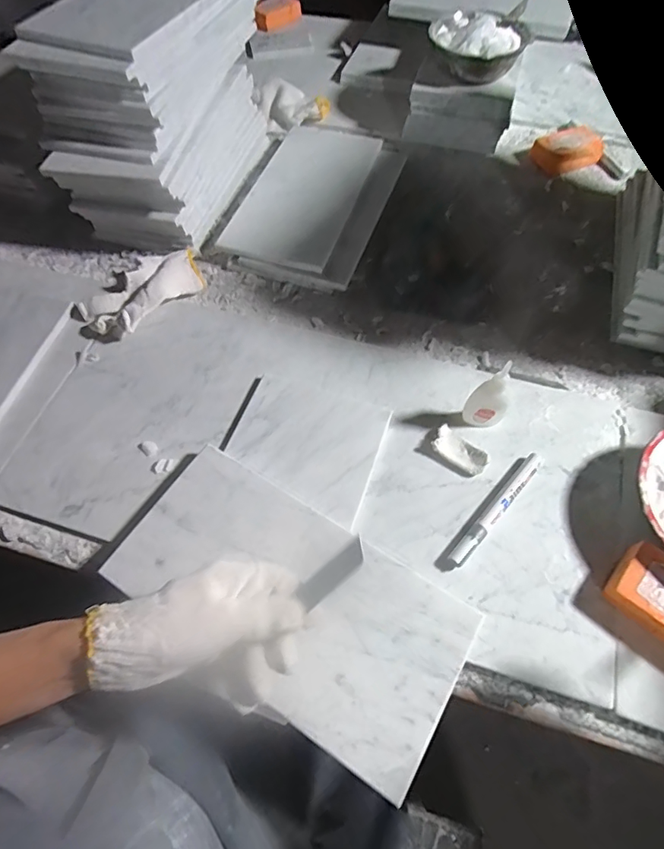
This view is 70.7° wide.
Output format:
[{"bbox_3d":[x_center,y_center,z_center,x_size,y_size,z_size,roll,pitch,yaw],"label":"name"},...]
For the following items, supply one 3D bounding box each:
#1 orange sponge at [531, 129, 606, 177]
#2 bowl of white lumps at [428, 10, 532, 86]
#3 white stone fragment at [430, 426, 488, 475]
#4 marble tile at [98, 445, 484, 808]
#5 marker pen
[{"bbox_3d":[0.374,-0.434,0.742,0.095,0.029,0.075,-26,62,-12],"label":"orange sponge"},{"bbox_3d":[0.220,-0.576,0.711,0.148,0.043,0.128,17,62,13],"label":"bowl of white lumps"},{"bbox_3d":[0.131,0.029,0.482,0.057,0.014,0.033,37,68,22],"label":"white stone fragment"},{"bbox_3d":[-0.038,0.146,0.405,0.301,0.015,0.160,34,67,18],"label":"marble tile"},{"bbox_3d":[0.160,0.080,0.450,0.015,0.015,0.145,39,68,22],"label":"marker pen"}]

